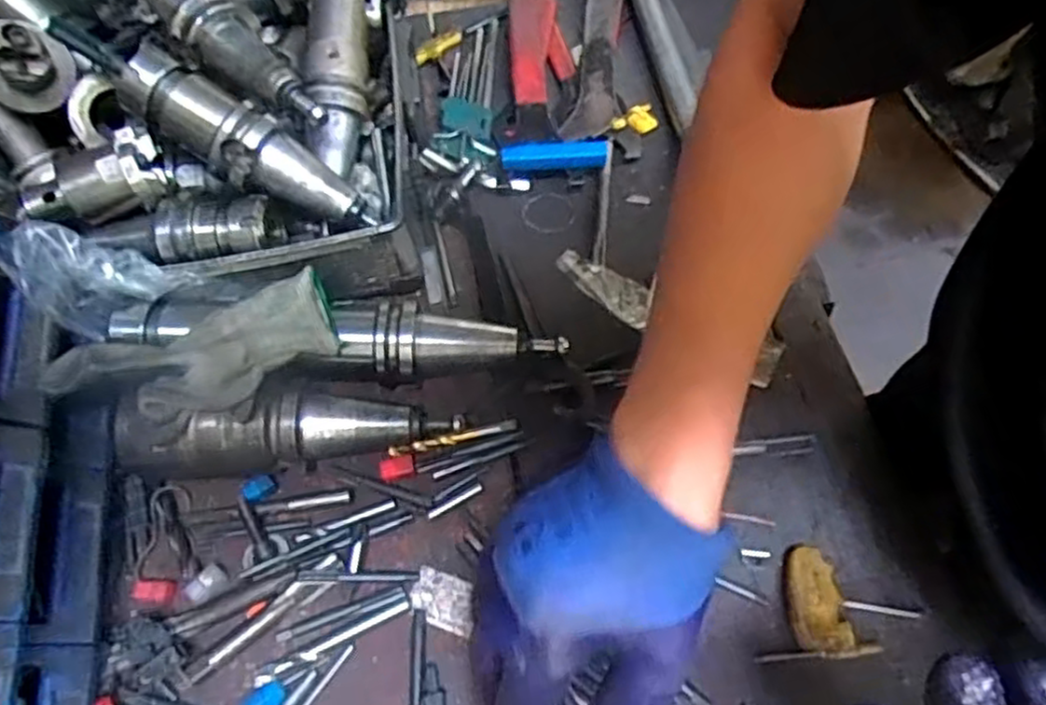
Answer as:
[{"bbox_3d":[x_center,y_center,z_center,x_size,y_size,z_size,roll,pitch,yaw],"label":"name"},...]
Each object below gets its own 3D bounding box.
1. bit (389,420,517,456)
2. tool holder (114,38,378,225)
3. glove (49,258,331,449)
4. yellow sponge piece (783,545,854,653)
[{"bbox_3d":[-0.047,0.057,0.491,0.086,0.009,0.007,-13,58,-4],"label":"bit"},{"bbox_3d":[-0.191,-0.144,0.507,0.180,0.052,0.050,31,62,-8],"label":"tool holder"},{"bbox_3d":[-0.193,0.003,0.446,0.162,0.047,0.066,-29,61,-14],"label":"glove"},{"bbox_3d":[0.168,0.143,0.424,0.033,0.014,0.058,-7,58,-1],"label":"yellow sponge piece"}]

